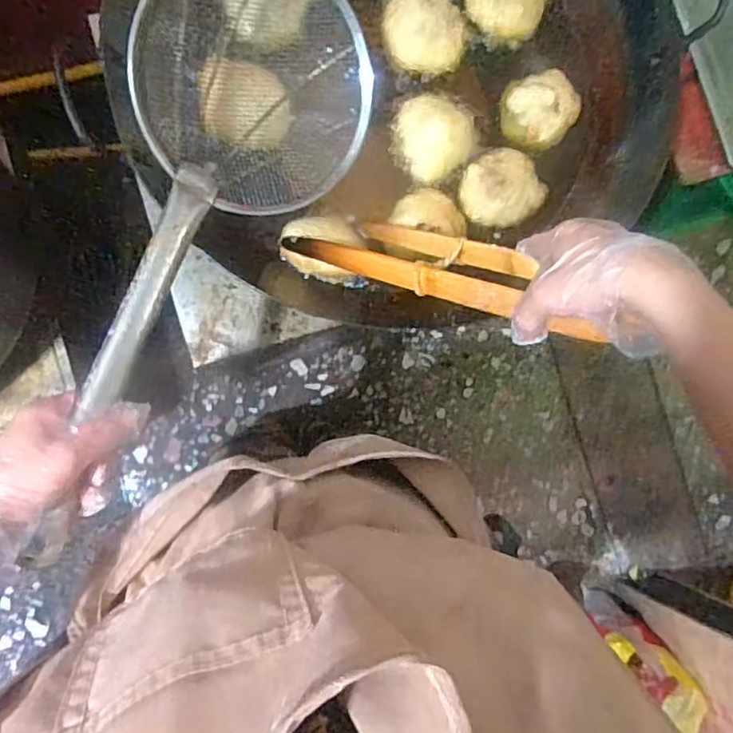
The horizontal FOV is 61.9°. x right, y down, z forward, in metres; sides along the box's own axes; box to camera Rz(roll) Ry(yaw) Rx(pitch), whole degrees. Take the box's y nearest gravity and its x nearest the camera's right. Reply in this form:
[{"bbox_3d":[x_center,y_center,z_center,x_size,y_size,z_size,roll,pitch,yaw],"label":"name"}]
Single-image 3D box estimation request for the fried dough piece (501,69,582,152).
[{"bbox_3d":[0.183,-0.272,0.643,0.074,0.037,0.070,0,86,-7],"label":"fried dough piece"}]

